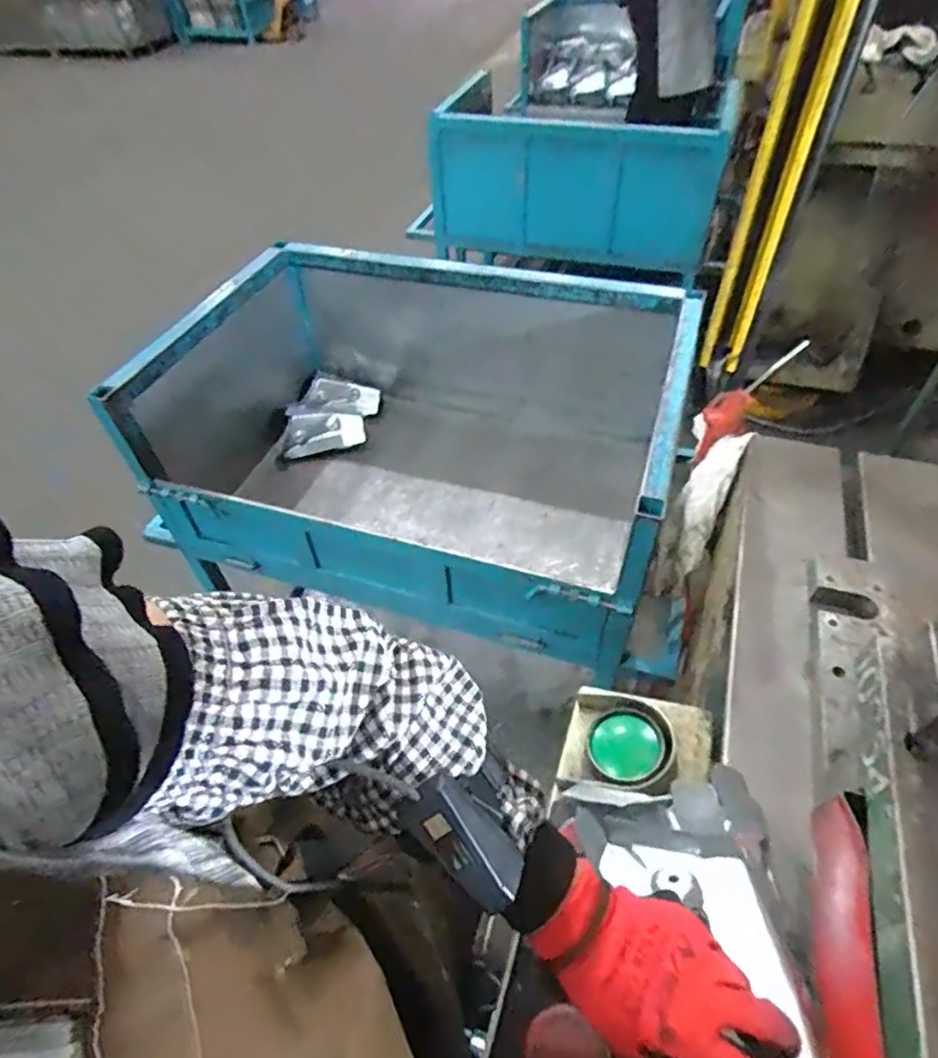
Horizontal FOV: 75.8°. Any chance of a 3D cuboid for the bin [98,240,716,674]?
[{"bbox_3d":[-0.123,-0.185,1.340,1.036,0.538,0.681,12,51,13],"label":"bin"}]

